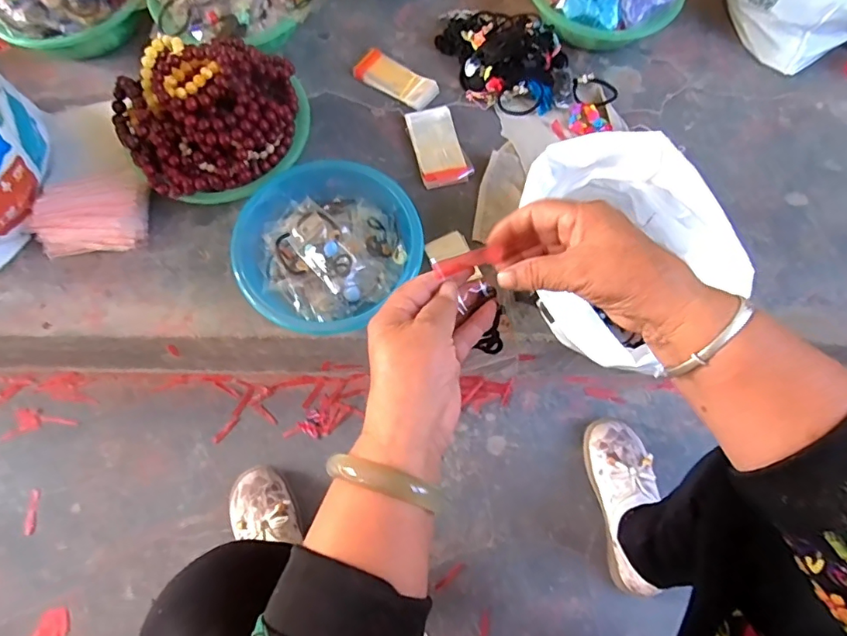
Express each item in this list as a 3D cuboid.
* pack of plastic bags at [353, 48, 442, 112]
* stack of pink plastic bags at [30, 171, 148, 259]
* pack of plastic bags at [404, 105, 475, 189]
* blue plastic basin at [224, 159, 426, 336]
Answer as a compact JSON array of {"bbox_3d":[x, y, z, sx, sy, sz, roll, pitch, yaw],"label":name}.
[{"bbox_3d":[-0.042,-0.362,0.766,0.129,0.015,0.056,33,74,9],"label":"pack of plastic bags"},{"bbox_3d":[-0.428,-0.129,0.648,0.149,0.071,0.082,-9,72,-4],"label":"stack of pink plastic bags"},{"bbox_3d":[0.022,-0.243,0.723,0.070,0.025,0.131,-16,73,-7],"label":"pack of plastic bags"},{"bbox_3d":[-0.126,-0.092,0.641,0.215,0.082,0.209,0,72,-1],"label":"blue plastic basin"}]

